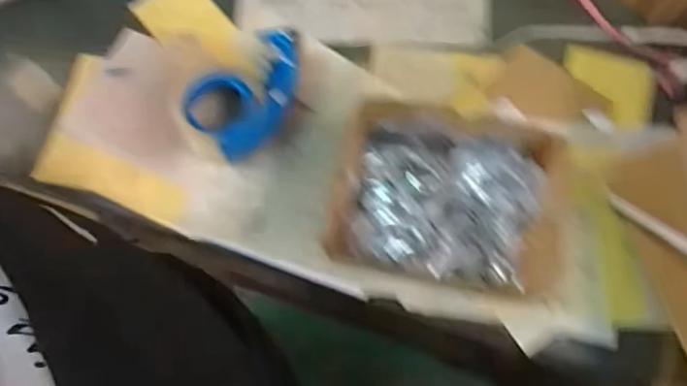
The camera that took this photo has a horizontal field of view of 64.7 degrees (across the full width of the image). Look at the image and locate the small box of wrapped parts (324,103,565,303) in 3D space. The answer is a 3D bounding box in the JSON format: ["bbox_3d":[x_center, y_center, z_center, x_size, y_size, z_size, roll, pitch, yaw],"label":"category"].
[{"bbox_3d":[0.102,0.009,0.535,0.221,0.075,0.156,11,74,3],"label":"small box of wrapped parts"}]

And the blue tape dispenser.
[{"bbox_3d":[-0.099,-0.100,0.585,0.142,0.054,0.095,-35,77,-9],"label":"blue tape dispenser"}]

